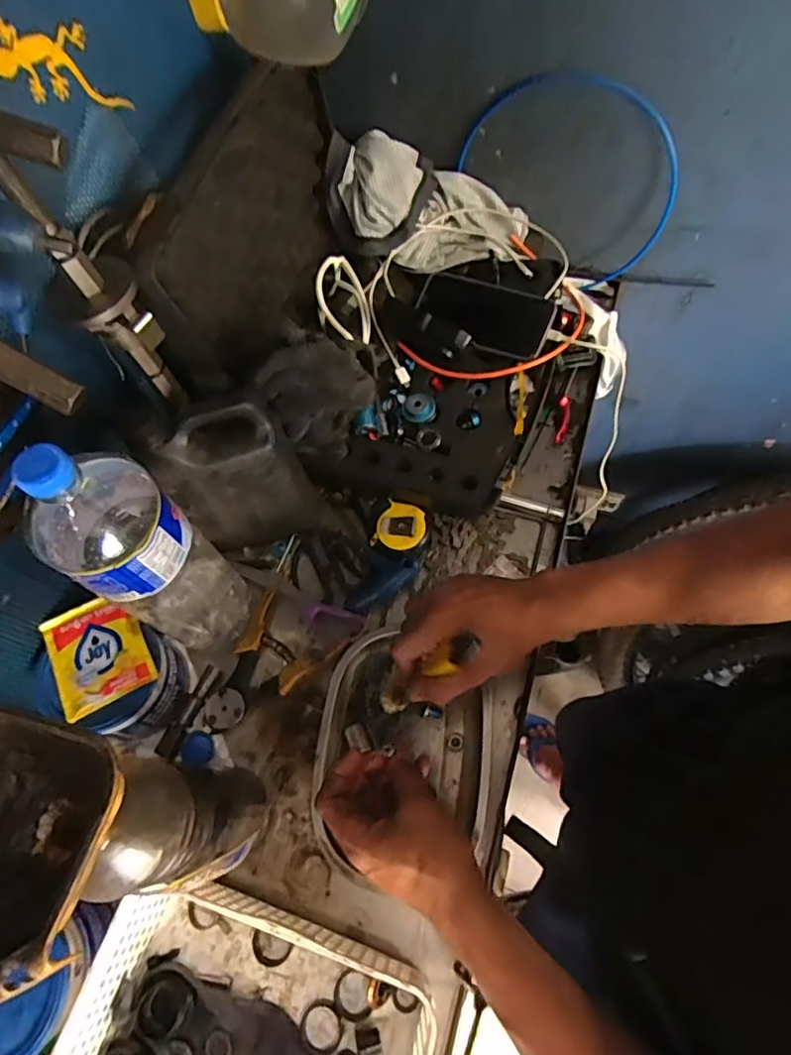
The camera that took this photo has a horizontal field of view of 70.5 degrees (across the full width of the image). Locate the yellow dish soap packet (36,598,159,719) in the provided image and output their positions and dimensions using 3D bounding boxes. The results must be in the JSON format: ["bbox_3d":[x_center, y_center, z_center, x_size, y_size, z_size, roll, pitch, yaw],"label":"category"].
[{"bbox_3d":[-0.263,0.109,0.492,0.079,0.009,0.094,-29,66,-9],"label":"yellow dish soap packet"}]

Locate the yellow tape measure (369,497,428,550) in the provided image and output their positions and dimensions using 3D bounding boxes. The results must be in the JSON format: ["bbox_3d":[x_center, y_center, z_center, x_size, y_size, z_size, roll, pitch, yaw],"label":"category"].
[{"bbox_3d":[0.007,0.000,0.613,0.053,0.025,0.054,13,67,10],"label":"yellow tape measure"}]

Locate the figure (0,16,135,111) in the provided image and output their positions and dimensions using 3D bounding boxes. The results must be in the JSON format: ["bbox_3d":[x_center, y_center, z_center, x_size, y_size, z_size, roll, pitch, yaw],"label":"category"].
[{"bbox_3d":[-0.234,-0.327,0.394,0.016,0.048,0.107,21,32,12],"label":"figure"}]

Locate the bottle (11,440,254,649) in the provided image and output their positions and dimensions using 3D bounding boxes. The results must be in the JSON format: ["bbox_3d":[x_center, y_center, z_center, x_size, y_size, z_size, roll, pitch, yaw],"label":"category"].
[{"bbox_3d":[-0.204,0.019,0.465,0.095,0.304,0.104,-2,65,4],"label":"bottle"}]

